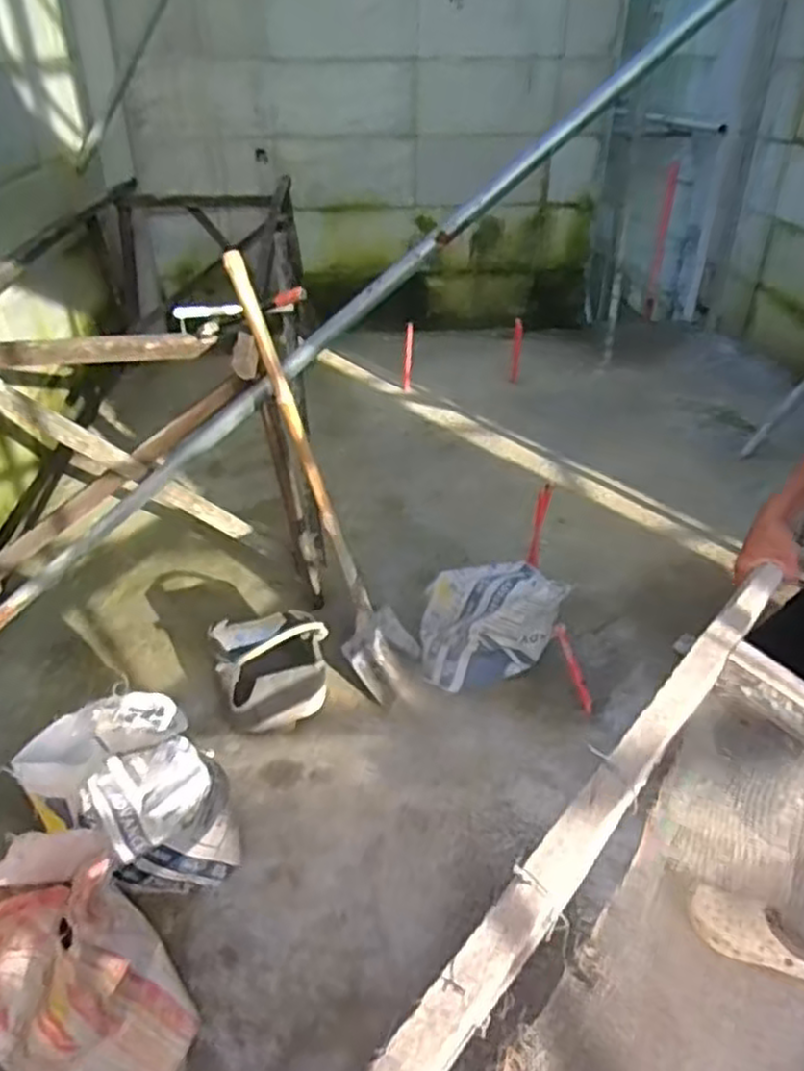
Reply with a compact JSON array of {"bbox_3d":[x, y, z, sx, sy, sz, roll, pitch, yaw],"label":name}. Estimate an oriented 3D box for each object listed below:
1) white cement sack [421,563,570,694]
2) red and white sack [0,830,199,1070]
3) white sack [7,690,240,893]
[{"bbox_3d":[0.226,0.238,1.969,0.357,0.359,0.214,3,36,5],"label":"white cement sack"},{"bbox_3d":[-0.533,0.713,1.186,0.281,0.450,0.264,29,45,34],"label":"red and white sack"},{"bbox_3d":[-0.530,0.518,1.441,0.351,0.487,0.203,-9,37,-12],"label":"white sack"}]

